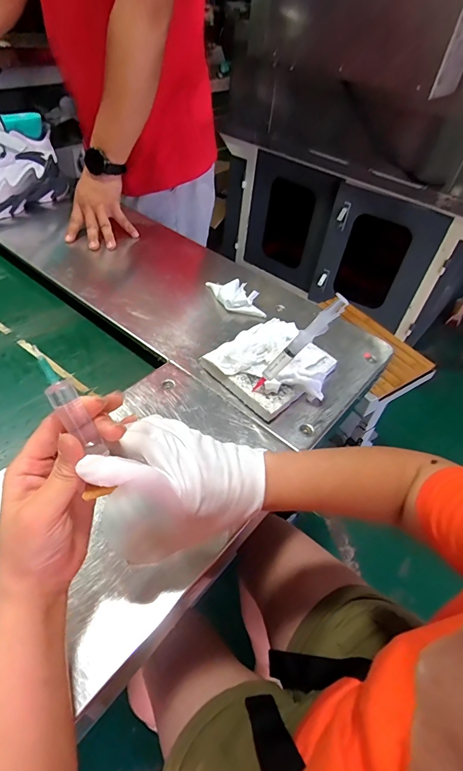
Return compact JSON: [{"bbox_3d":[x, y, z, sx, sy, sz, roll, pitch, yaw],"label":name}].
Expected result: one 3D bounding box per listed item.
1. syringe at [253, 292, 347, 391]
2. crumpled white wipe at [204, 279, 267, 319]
[{"bbox_3d":[0.080,-0.048,0.484,0.022,0.161,0.015,23,35,-34],"label":"syringe"},{"bbox_3d":[0.008,-0.156,0.686,0.065,0.025,0.109,-14,51,-20],"label":"crumpled white wipe"}]

